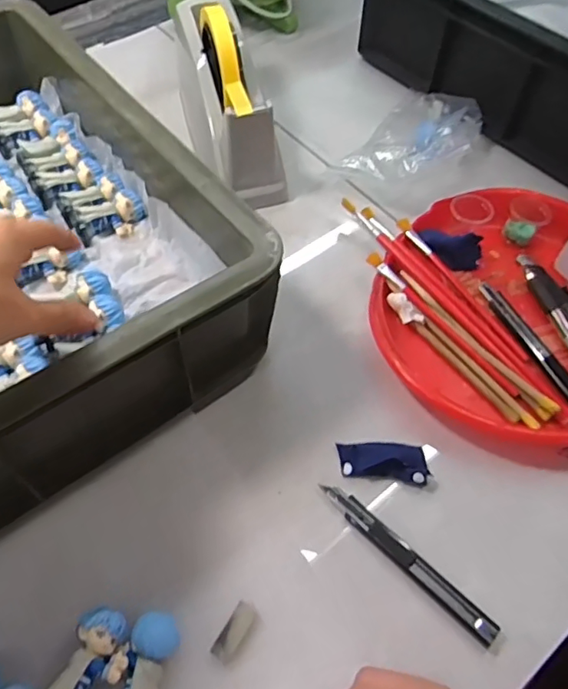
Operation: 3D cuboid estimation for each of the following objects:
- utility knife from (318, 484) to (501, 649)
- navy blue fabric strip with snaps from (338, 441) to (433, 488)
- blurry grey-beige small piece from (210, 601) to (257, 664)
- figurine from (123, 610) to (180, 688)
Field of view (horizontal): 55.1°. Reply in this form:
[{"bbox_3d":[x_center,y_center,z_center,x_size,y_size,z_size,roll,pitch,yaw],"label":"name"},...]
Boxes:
[{"bbox_3d":[0.081,0.143,0.365,0.138,0.008,0.015,40,66,21],"label":"utility knife"},{"bbox_3d":[0.073,0.086,0.401,0.064,0.014,0.030,4,58,1],"label":"navy blue fabric strip with snaps"},{"bbox_3d":[-0.030,0.178,0.338,0.014,0.004,0.034,28,62,15],"label":"blurry grey-beige small piece"},{"bbox_3d":[-0.081,0.190,0.316,0.026,0.020,0.063,13,59,6],"label":"figurine"}]

